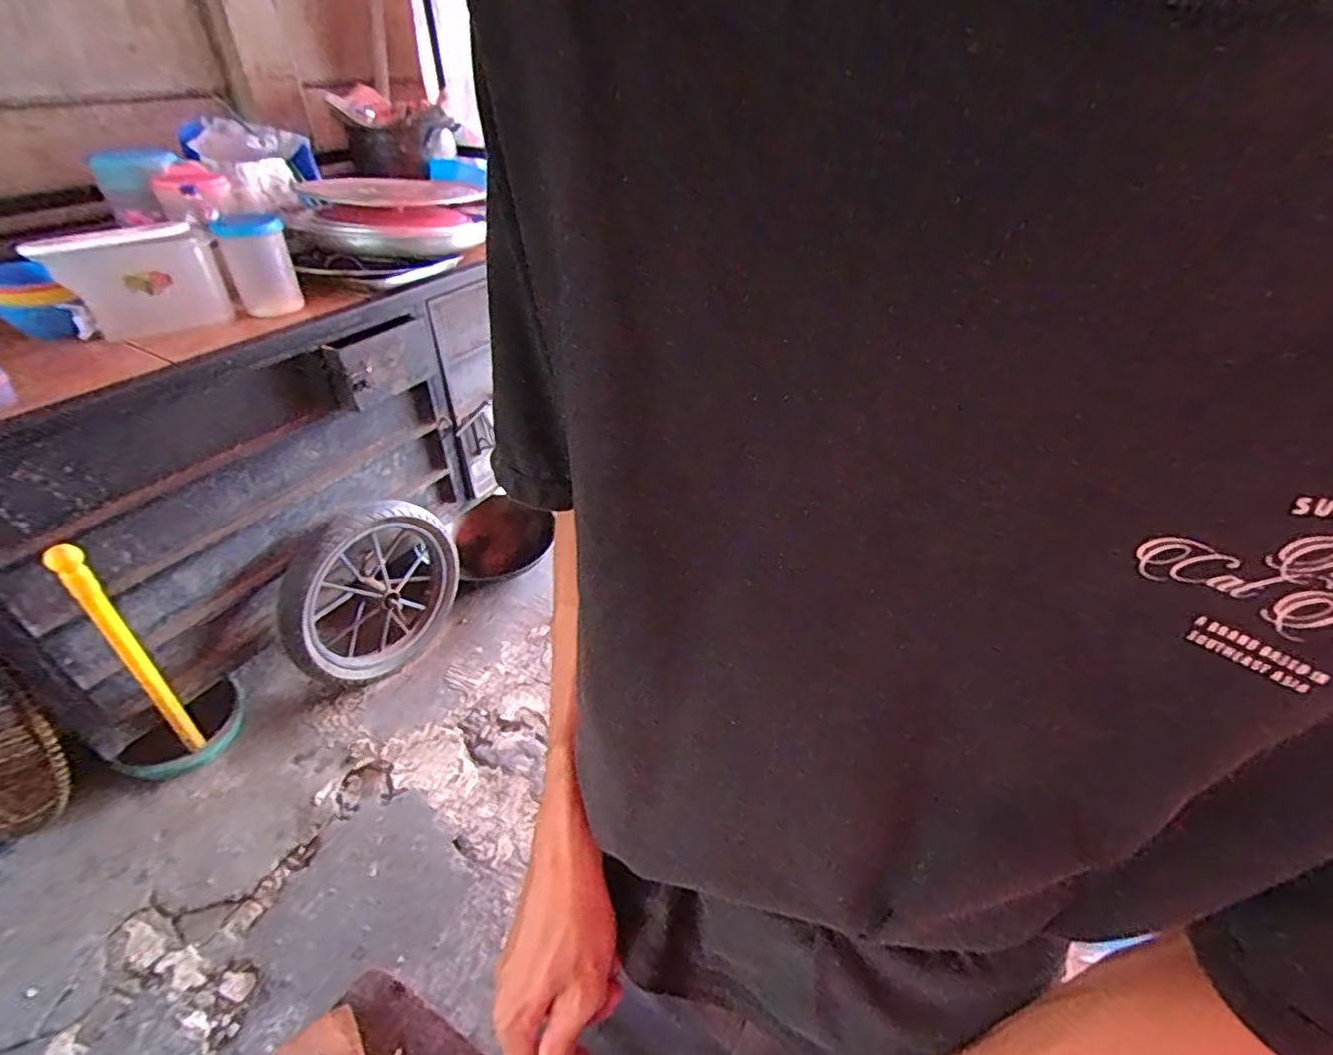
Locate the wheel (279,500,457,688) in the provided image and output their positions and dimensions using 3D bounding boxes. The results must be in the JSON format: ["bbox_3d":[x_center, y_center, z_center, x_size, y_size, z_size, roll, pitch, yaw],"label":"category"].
[{"bbox_3d":[-0.715,0.152,1.523,0.102,0.412,0.435,14,54,30],"label":"wheel"}]

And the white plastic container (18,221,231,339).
[{"bbox_3d":[-1.013,-0.478,1.194,0.254,0.175,0.117,-29,48,-33],"label":"white plastic container"}]

